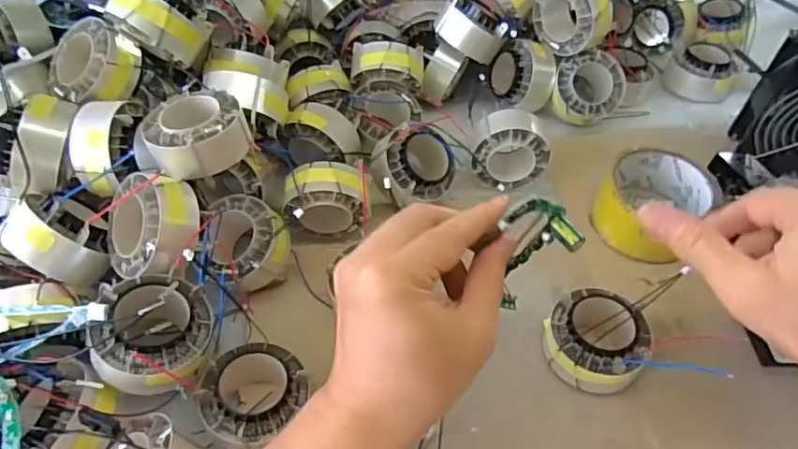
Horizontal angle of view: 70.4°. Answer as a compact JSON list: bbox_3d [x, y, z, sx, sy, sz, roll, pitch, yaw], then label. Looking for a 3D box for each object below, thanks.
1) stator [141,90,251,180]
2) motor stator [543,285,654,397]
[{"bbox_3d":[-0.139,-0.065,0.386,0.064,0.031,0.065,-26,55,-20],"label":"stator"},{"bbox_3d":[0.132,0.079,0.382,0.061,0.037,0.065,0,50,0],"label":"motor stator"}]

